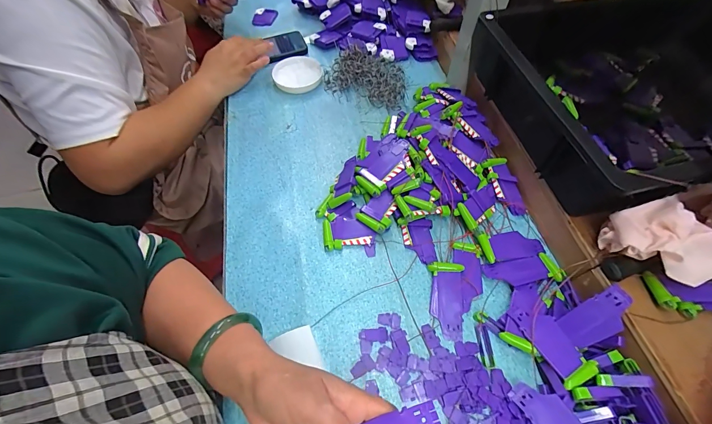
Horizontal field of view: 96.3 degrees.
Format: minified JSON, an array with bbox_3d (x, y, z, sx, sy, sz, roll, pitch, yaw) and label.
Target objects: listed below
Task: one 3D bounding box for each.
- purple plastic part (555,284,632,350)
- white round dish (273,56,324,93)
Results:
[{"bbox_3d":[0.255,0.112,0.337,0.071,0.004,0.037,-44,59,22],"label":"purple plastic part"},{"bbox_3d":[-0.112,-0.261,0.608,0.089,0.020,0.087,0,58,-1],"label":"white round dish"}]

